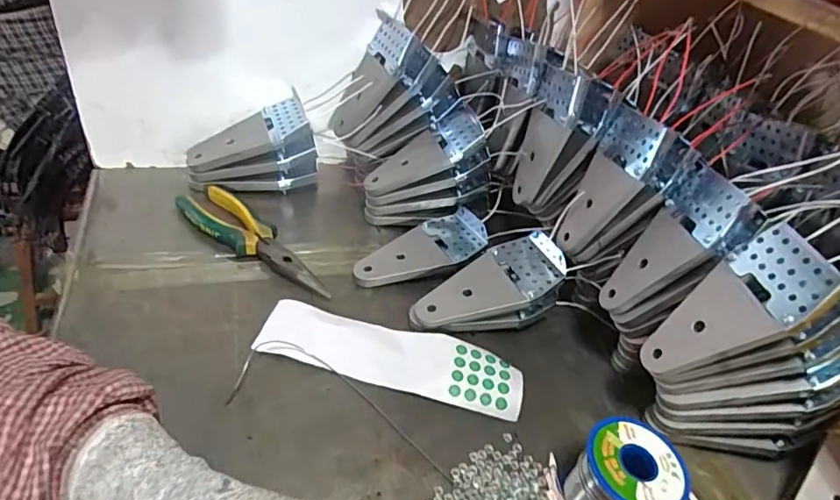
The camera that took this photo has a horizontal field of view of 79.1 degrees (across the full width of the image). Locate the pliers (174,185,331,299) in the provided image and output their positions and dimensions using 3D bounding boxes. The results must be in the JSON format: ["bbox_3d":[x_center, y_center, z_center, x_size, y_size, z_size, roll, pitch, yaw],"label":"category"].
[{"bbox_3d":[-0.163,-0.009,0.498,0.186,0.025,0.052,32,48,26],"label":"pliers"}]

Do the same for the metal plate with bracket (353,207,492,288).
[{"bbox_3d":[0.002,0.000,0.522,0.143,0.027,0.068,-24,50,-30],"label":"metal plate with bracket"}]

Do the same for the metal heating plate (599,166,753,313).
[{"bbox_3d":[0.199,-0.002,0.415,0.009,0.134,0.062,29,24,-21],"label":"metal heating plate"}]

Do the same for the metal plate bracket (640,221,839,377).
[{"bbox_3d":[0.219,0.044,0.365,0.015,0.133,0.069,27,34,-28],"label":"metal plate bracket"}]

